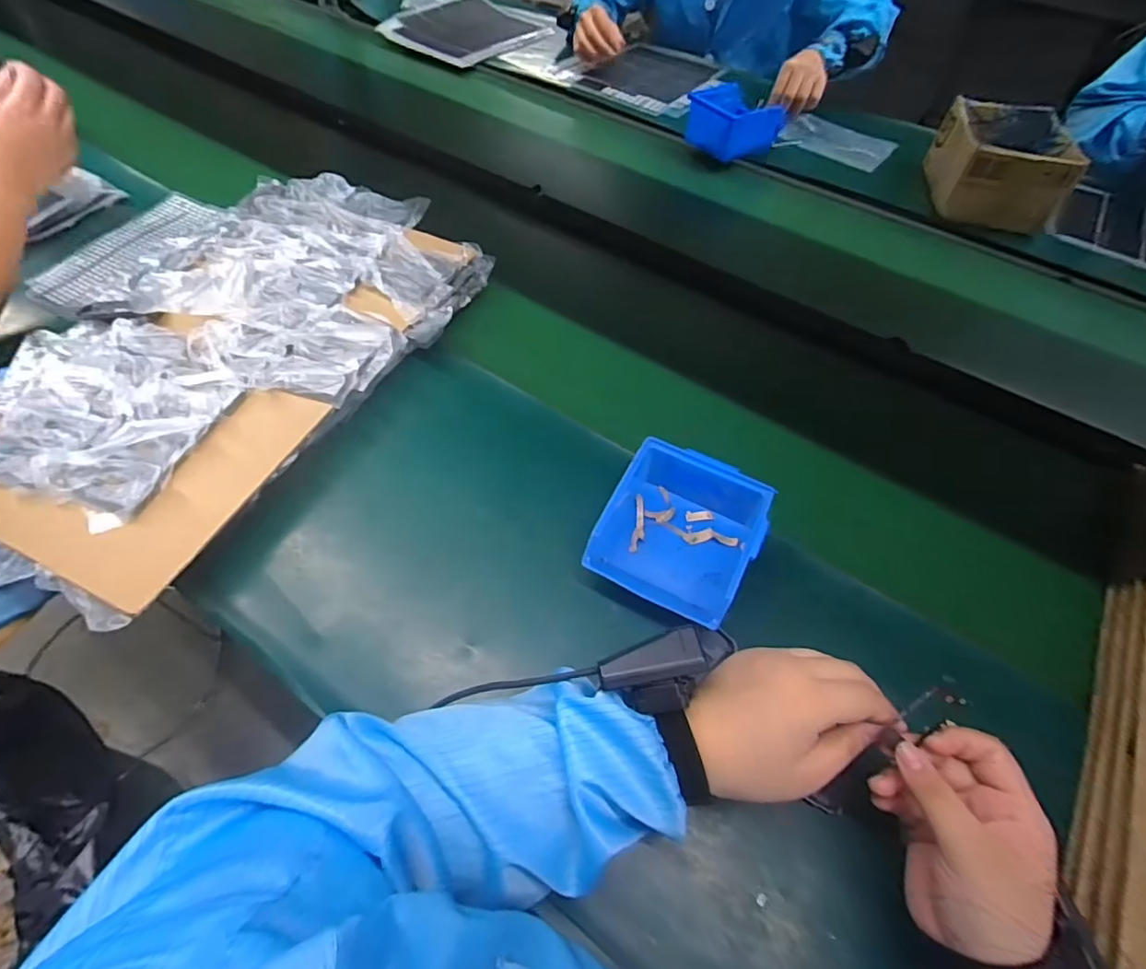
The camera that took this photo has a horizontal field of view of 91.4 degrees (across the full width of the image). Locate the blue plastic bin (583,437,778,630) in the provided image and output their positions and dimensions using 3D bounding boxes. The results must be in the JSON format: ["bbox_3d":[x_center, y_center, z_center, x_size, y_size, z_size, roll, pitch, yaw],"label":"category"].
[{"bbox_3d":[0.091,0.038,0.494,0.130,0.076,0.144,25,58,13],"label":"blue plastic bin"}]

